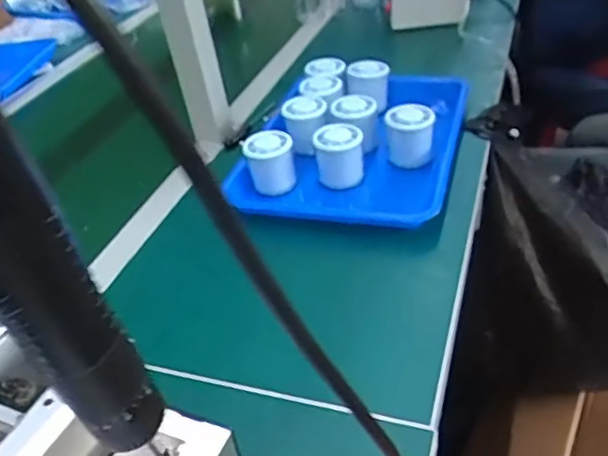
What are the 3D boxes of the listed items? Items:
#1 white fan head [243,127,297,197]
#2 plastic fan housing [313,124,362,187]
[{"bbox_3d":[-0.040,-0.078,0.700,0.056,0.061,0.045,-9,37,-2],"label":"white fan head"},{"bbox_3d":[0.042,-0.085,0.697,0.056,0.063,0.048,-1,39,11],"label":"plastic fan housing"}]

